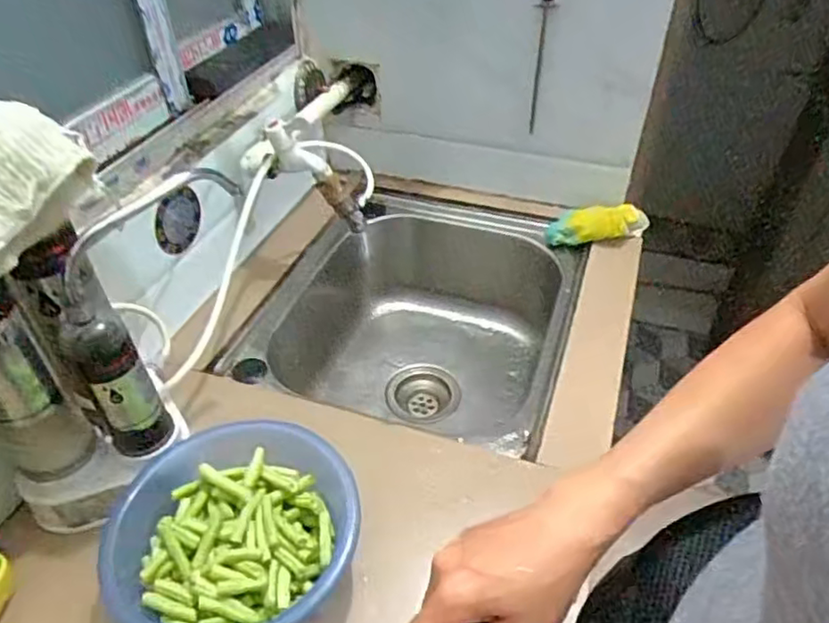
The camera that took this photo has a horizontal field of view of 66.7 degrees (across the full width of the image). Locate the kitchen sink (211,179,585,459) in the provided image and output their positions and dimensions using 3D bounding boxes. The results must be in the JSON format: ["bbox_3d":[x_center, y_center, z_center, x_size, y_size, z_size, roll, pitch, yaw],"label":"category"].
[{"bbox_3d":[0.009,0.041,0.878,0.369,0.214,0.425,13,43,14],"label":"kitchen sink"}]

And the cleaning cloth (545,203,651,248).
[{"bbox_3d":[0.248,-0.121,0.867,0.134,0.044,0.042,-8,40,16],"label":"cleaning cloth"}]

